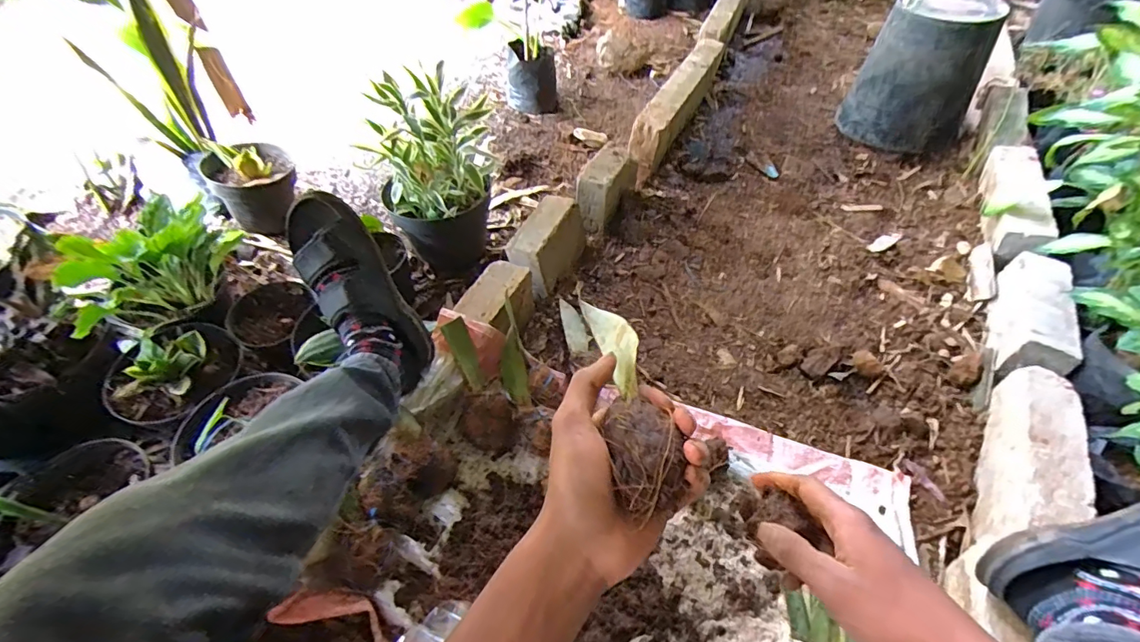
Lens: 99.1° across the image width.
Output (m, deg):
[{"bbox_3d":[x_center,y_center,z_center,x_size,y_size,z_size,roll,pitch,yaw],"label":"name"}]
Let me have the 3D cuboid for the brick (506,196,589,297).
[{"bbox_3d":[-0.050,-0.147,1.011,0.097,0.144,0.206,22,56,18],"label":"brick"}]

